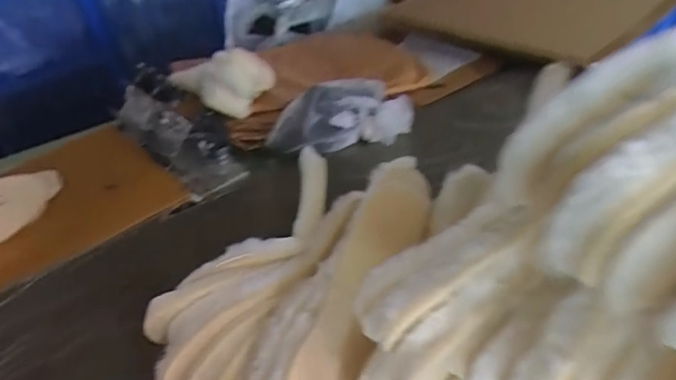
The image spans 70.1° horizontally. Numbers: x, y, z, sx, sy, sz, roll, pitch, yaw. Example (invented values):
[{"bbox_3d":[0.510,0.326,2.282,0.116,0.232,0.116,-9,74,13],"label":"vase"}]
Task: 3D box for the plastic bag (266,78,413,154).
[{"bbox_3d":[0.002,-0.126,0.824,0.250,0.087,0.104,-15,38,-10],"label":"plastic bag"}]

